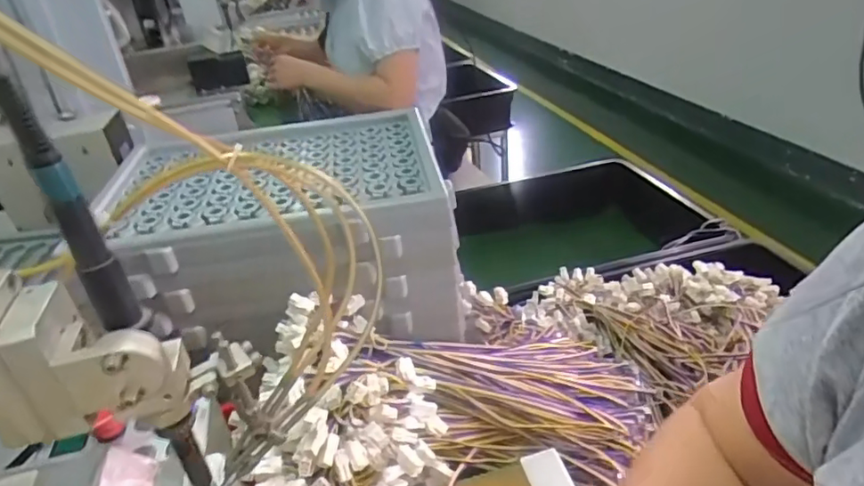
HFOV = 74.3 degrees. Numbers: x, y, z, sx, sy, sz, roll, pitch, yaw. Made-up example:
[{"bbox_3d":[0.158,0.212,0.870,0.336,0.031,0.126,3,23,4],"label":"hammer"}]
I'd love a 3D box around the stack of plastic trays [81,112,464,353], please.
[{"bbox_3d":[-0.182,-0.019,0.711,0.378,0.182,0.300,-10,32,-7],"label":"stack of plastic trays"}]

